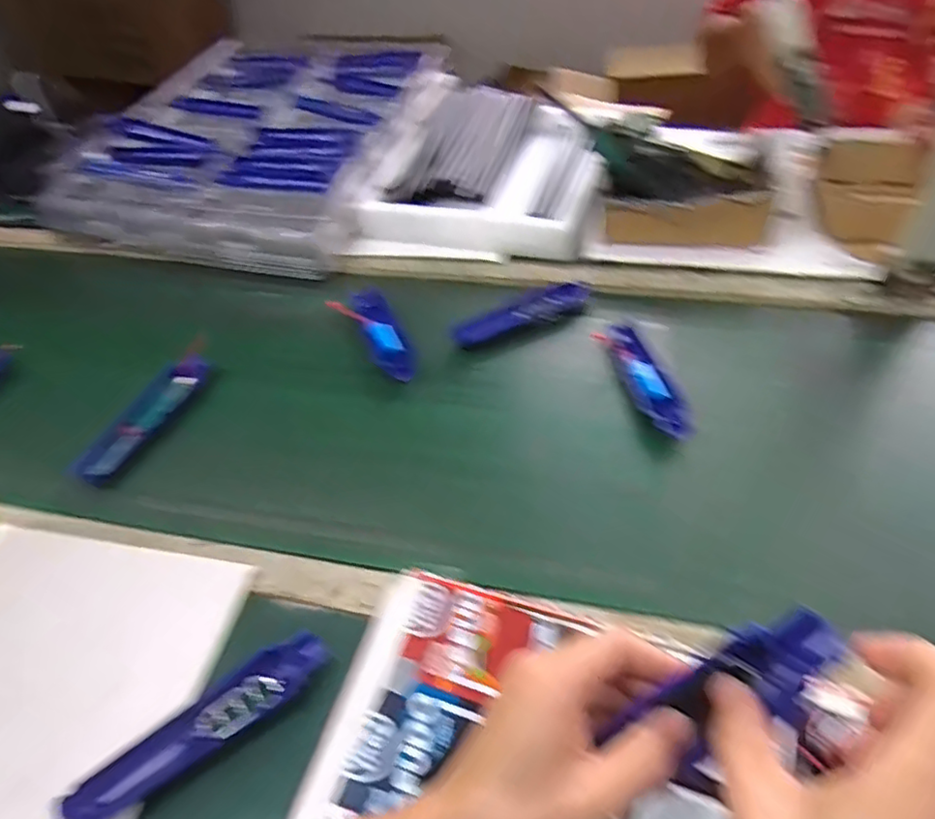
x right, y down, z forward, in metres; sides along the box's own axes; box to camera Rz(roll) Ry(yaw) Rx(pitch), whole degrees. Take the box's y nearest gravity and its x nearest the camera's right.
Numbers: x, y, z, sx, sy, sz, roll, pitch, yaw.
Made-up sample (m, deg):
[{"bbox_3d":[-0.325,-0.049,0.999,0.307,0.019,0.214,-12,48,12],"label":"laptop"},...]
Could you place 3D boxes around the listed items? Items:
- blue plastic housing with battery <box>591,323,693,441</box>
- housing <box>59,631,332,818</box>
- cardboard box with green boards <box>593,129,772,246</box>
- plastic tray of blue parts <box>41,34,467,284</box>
[{"bbox_3d":[0.173,-0.035,0.639,0.040,0.020,0.164,-11,46,-7],"label":"blue plastic housing with battery"},{"bbox_3d":[-0.174,0.208,0.428,0.172,0.017,0.035,-29,51,-23],"label":"housing"},{"bbox_3d":[0.256,-0.265,0.784,0.212,0.100,0.095,9,47,12],"label":"cardboard box with green boards"},{"bbox_3d":[-0.306,-0.419,1.023,0.499,0.122,0.539,18,49,19],"label":"plastic tray of blue parts"}]

